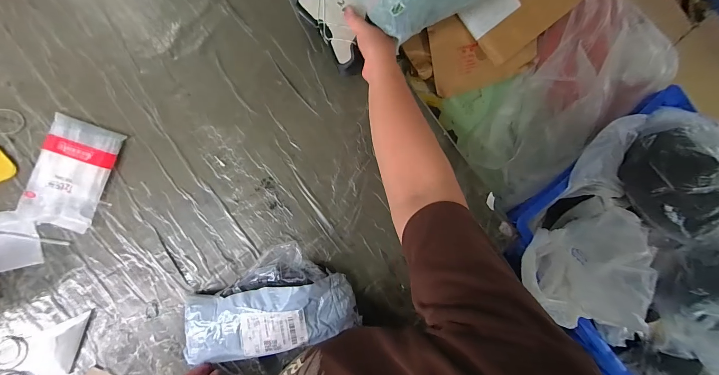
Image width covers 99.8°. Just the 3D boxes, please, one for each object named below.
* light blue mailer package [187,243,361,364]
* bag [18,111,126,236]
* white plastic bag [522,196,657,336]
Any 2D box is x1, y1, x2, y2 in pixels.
[{"bbox_3d":[-0.154,0.196,0.521,0.285,0.071,0.177,-12,90,-7],"label":"light blue mailer package"},{"bbox_3d":[-0.488,-0.023,0.512,0.110,0.022,0.178,19,86,-6],"label":"bag"},{"bbox_3d":[0.365,0.136,0.509,0.101,0.184,0.207,11,87,-6],"label":"white plastic bag"}]

